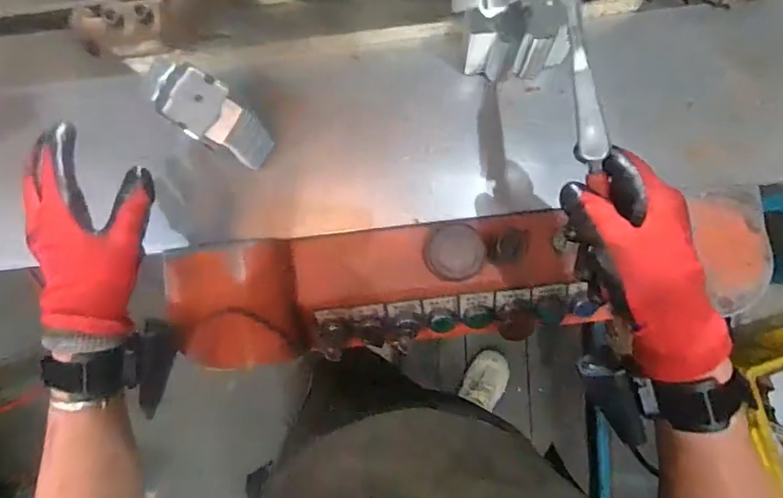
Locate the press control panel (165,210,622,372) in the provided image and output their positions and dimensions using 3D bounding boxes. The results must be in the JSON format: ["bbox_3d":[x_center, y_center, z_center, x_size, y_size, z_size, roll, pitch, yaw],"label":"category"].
[{"bbox_3d":[-0.003,0.042,0.555,0.435,0.091,0.129,-8,86,1],"label":"press control panel"}]

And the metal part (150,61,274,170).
[{"bbox_3d":[-0.167,-0.123,0.510,0.082,0.116,0.051,34,88,4],"label":"metal part"}]

